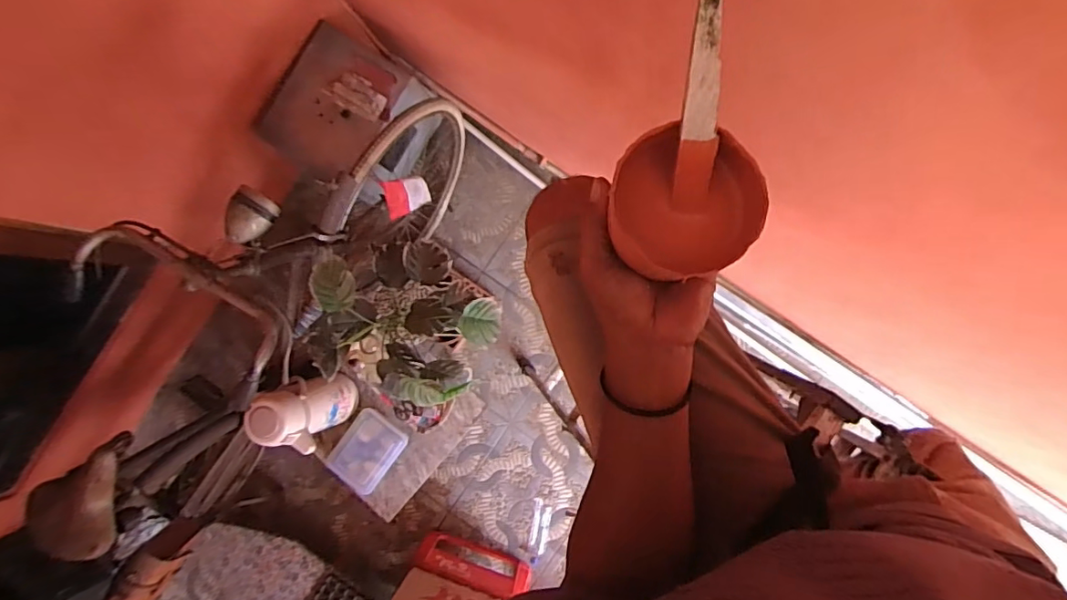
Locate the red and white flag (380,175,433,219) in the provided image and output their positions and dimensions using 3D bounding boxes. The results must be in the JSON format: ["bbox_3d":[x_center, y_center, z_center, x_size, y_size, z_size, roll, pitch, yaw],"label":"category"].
[{"bbox_3d":[-0.347,-0.298,1.533,0.027,0.130,0.163,29,47,22],"label":"red and white flag"}]

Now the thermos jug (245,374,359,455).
[{"bbox_3d":[-0.652,0.313,1.558,0.169,0.349,0.184,-1,89,6],"label":"thermos jug"}]

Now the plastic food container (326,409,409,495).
[{"bbox_3d":[-0.528,0.480,1.716,0.177,0.054,0.238,36,92,5],"label":"plastic food container"}]

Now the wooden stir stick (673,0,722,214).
[{"bbox_3d":[0.089,-0.102,0.291,0.021,0.135,0.005,-6,47,5],"label":"wooden stir stick"}]

